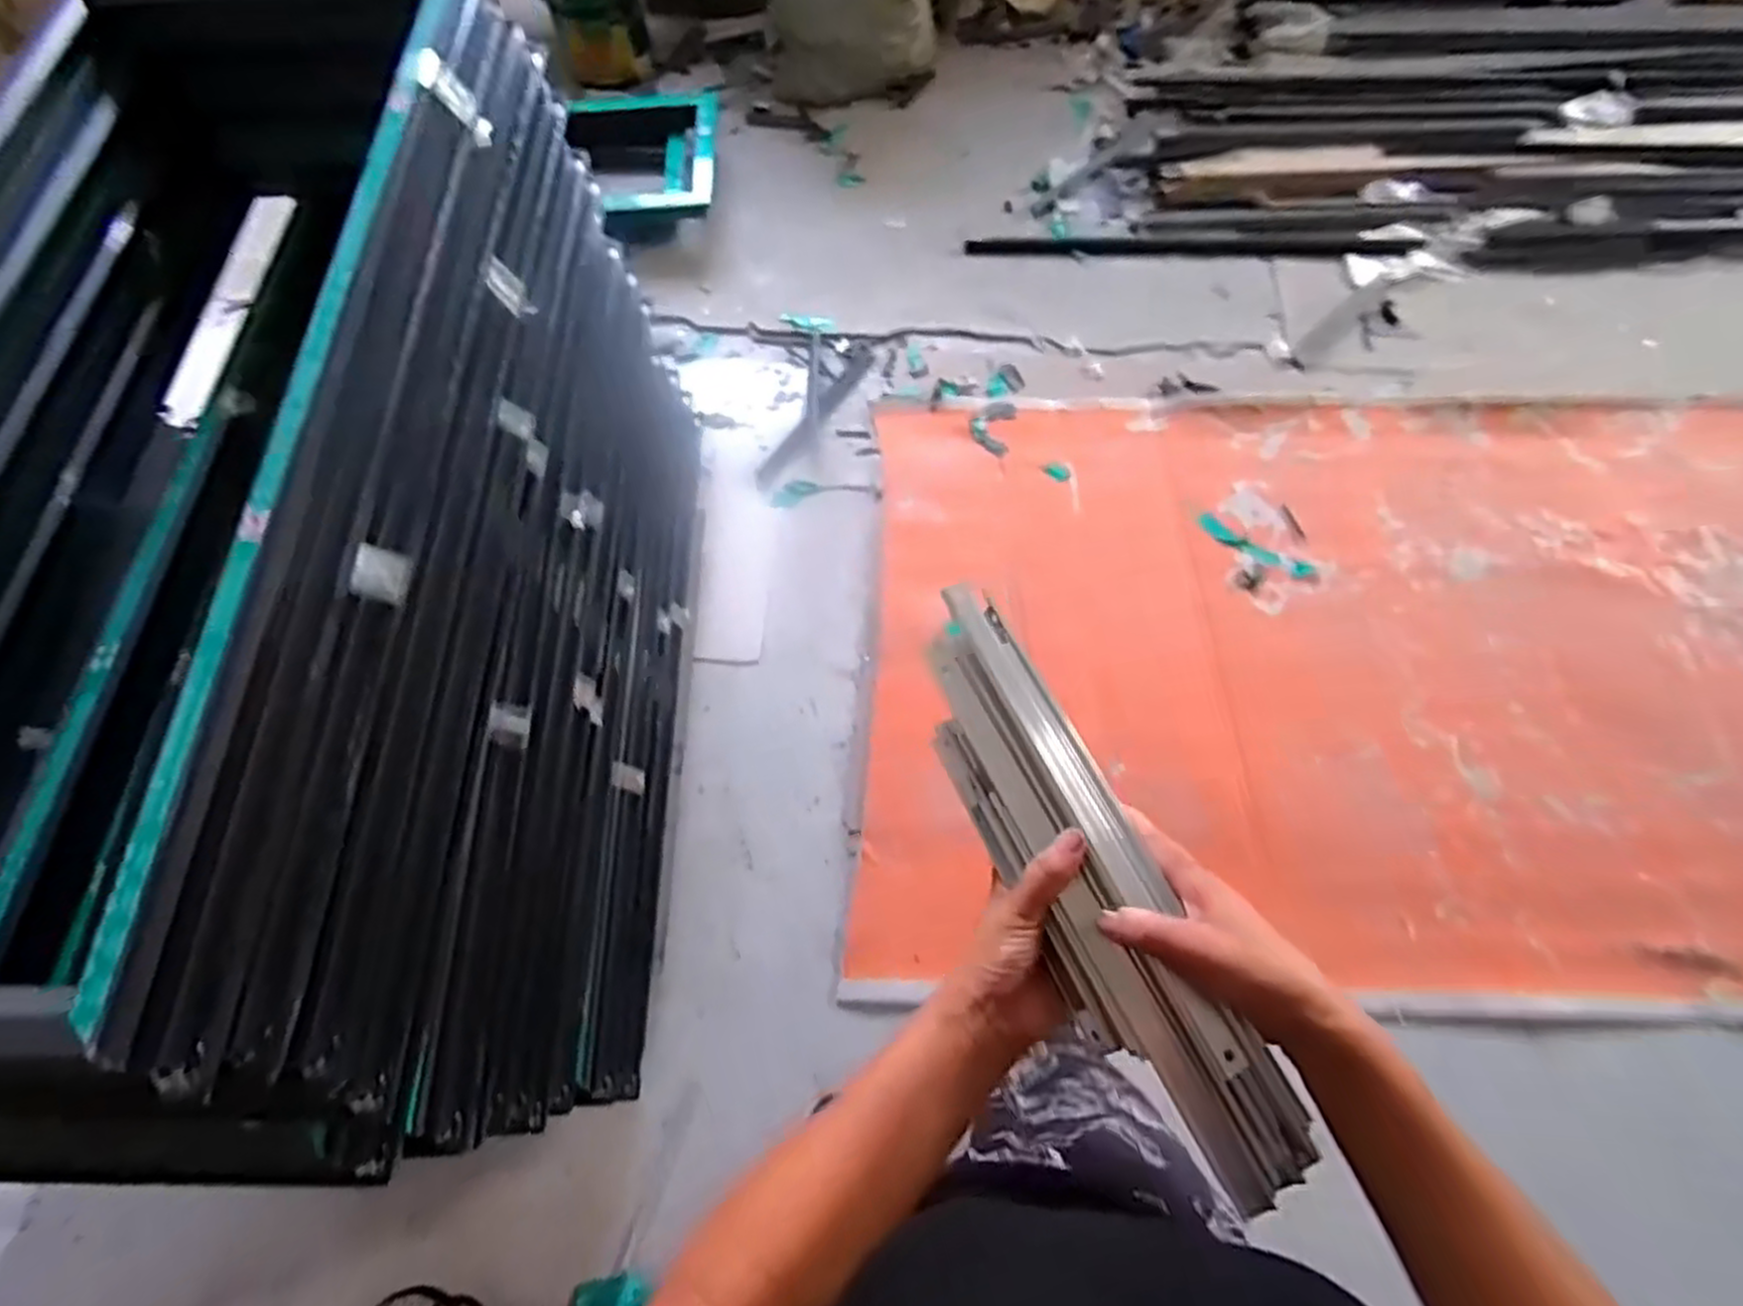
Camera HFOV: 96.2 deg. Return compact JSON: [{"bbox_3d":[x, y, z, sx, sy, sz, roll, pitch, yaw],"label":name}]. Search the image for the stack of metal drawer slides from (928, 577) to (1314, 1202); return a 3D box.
[{"bbox_3d":[0.130,0.130,0.485,0.079,0.054,0.367,-22,66,-11],"label":"stack of metal drawer slides"}]

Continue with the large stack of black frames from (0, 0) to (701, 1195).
[{"bbox_3d":[-0.706,-0.106,1.130,0.646,0.875,1.380,0,67,1],"label":"large stack of black frames"}]

